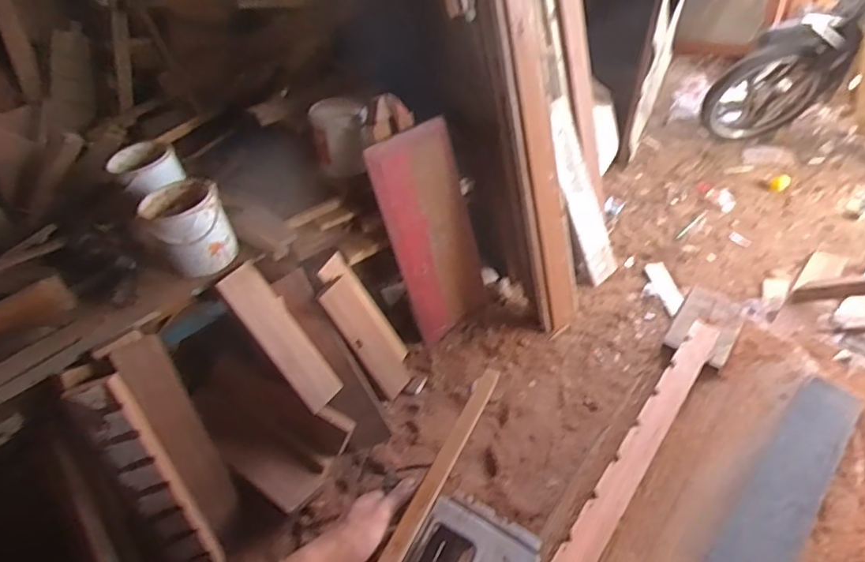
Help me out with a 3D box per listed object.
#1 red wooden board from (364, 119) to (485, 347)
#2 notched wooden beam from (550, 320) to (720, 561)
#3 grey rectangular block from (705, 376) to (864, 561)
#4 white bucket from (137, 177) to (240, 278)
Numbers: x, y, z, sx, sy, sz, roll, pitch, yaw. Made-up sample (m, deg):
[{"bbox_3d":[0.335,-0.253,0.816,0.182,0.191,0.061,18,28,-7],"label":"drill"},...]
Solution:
[{"bbox_3d":[0.009,-0.148,1.743,0.300,0.706,0.042,-29,31,-21],"label":"red wooden board"},{"bbox_3d":[0.339,0.270,0.852,0.050,0.109,0.568,29,53,27],"label":"notched wooden beam"},{"bbox_3d":[0.572,0.330,0.842,0.100,0.034,0.470,34,55,30],"label":"grey rectangular block"},{"bbox_3d":[-0.633,-0.145,1.396,0.180,0.172,0.186,-1,45,1],"label":"white bucket"}]

